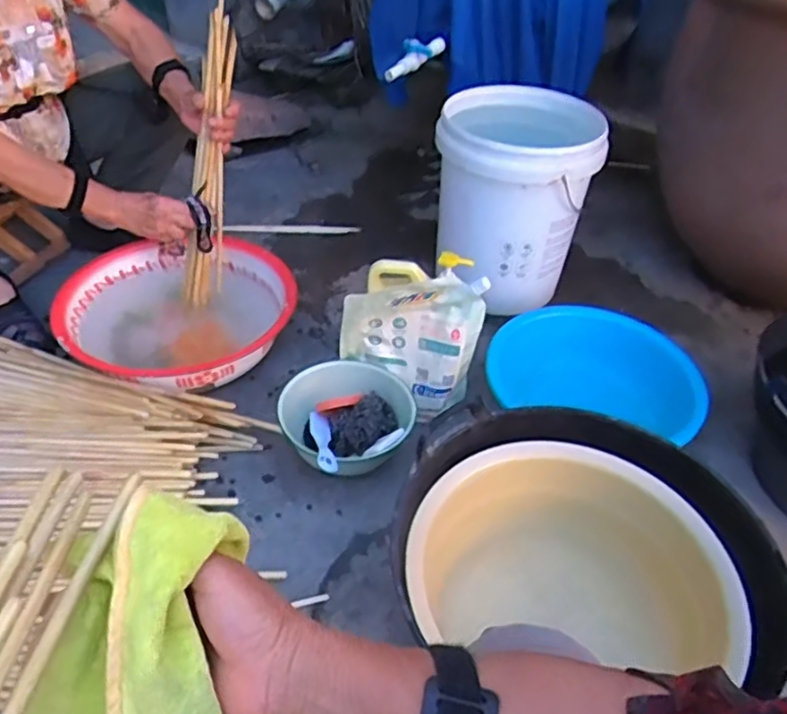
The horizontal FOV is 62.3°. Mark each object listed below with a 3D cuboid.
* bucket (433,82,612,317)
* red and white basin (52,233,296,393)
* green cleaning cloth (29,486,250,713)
[{"bbox_3d":[0.225,-0.310,1.282,0.282,0.361,0.303,2,42,-2],"label":"bucket"},{"bbox_3d":[-0.375,-0.079,1.151,0.386,0.113,0.362,17,44,12],"label":"red and white basin"},{"bbox_3d":[-0.133,0.149,0.331,0.112,0.105,0.123,5,43,0],"label":"green cleaning cloth"}]

